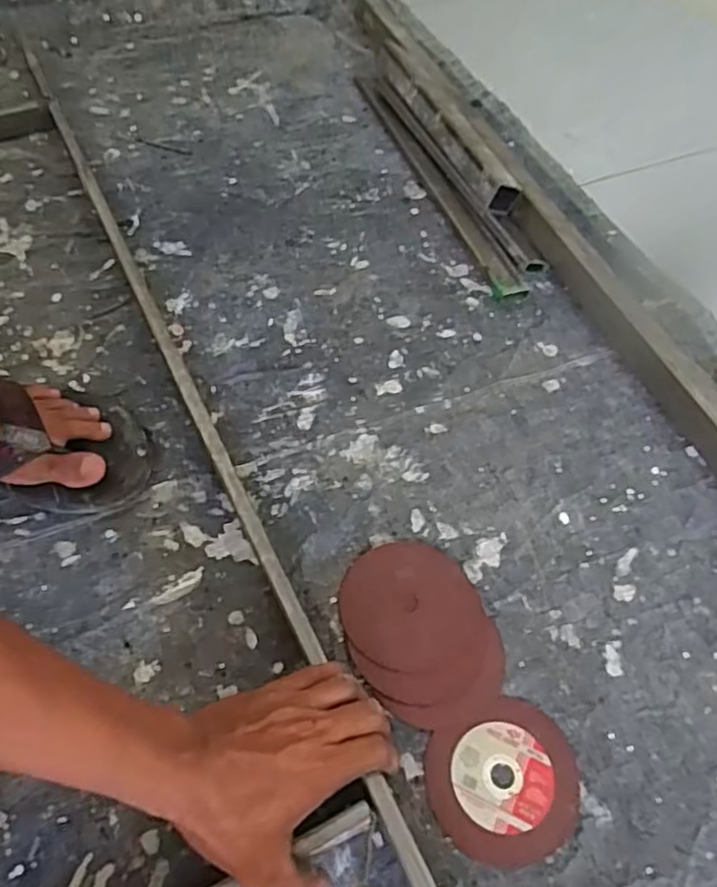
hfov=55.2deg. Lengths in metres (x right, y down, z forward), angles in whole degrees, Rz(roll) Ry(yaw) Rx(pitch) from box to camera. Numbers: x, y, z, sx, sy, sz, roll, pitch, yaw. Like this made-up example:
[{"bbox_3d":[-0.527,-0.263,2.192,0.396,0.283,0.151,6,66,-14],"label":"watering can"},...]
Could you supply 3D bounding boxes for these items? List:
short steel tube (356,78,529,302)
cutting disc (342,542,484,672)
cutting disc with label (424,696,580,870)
[{"bbox_3d":[0.090,-0.332,0.844,0.031,0.017,0.451,-15,58,-13],"label":"short steel tube"},{"bbox_3d":[0.041,0.125,0.536,0.106,0.004,0.101,3,54,-4],"label":"cutting disc"},{"bbox_3d":[0.100,0.232,0.469,0.102,0.004,0.093,1,56,-2],"label":"cutting disc with label"}]

